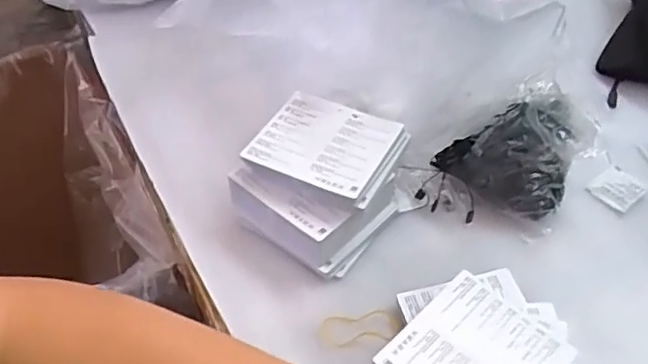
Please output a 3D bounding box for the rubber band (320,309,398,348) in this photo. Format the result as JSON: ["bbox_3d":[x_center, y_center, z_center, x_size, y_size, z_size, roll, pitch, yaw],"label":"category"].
[{"bbox_3d":[0.025,0.104,0.424,0.054,0.004,0.023,-8,53,-3],"label":"rubber band"}]

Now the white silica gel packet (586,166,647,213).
[{"bbox_3d":[0.252,0.007,0.513,0.042,0.004,0.034,-32,62,-25],"label":"white silica gel packet"}]

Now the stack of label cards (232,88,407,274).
[{"bbox_3d":[-0.003,-0.001,0.477,0.112,0.067,0.118,27,53,24],"label":"stack of label cards"}]

